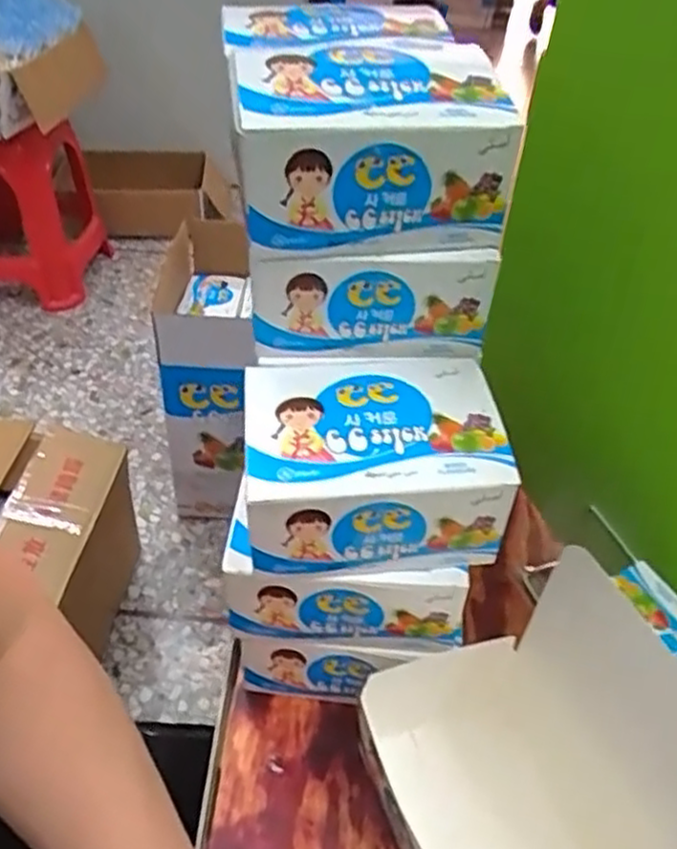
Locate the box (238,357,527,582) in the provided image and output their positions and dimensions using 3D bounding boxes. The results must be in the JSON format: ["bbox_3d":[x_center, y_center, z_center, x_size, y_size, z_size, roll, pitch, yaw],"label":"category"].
[{"bbox_3d":[0.017,0.018,0.427,0.143,0.067,0.109,-2,42,-7],"label":"box"}]

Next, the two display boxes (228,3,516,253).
[{"bbox_3d":[0.007,-0.191,0.446,0.148,0.076,0.204,-4,43,-9],"label":"two display boxes"}]

